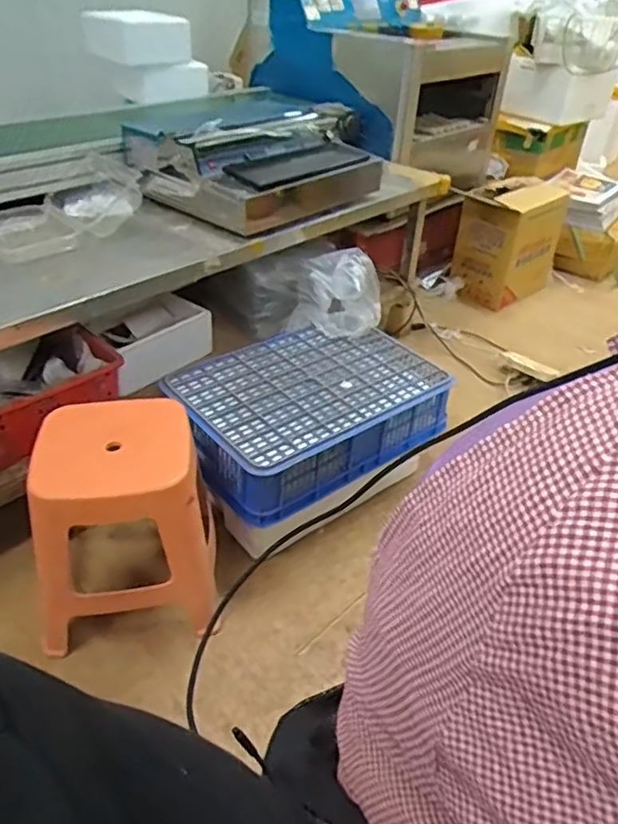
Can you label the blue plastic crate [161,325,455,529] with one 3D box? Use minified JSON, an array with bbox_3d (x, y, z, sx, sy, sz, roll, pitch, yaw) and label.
[{"bbox_3d":[0.008,-0.011,1.384,0.580,0.201,0.319,-25,44,-32],"label":"blue plastic crate"}]

